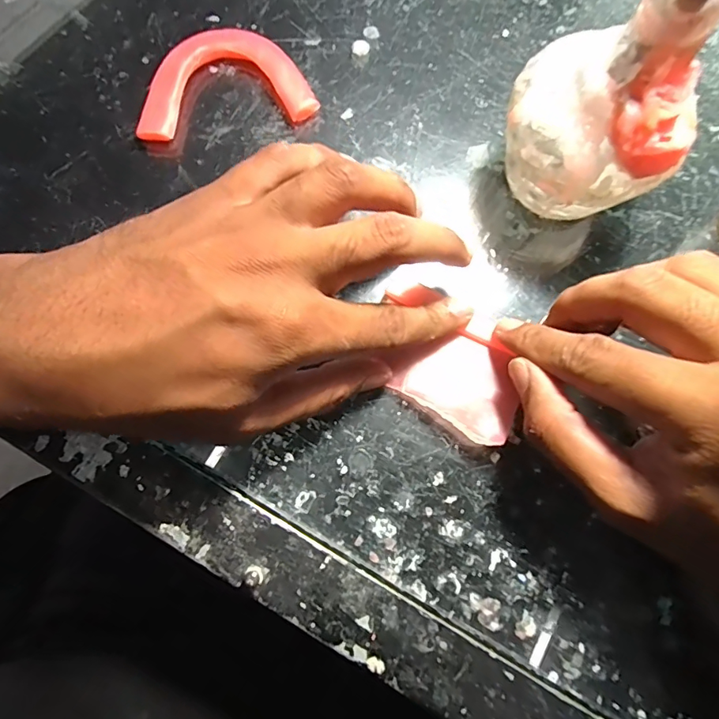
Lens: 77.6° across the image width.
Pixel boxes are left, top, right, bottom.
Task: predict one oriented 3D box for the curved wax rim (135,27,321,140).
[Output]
[{"bbox_3d":[-0.070,-0.147,0.234,0.088,0.010,0.058,-9,78,-3],"label":"curved wax rim"}]

